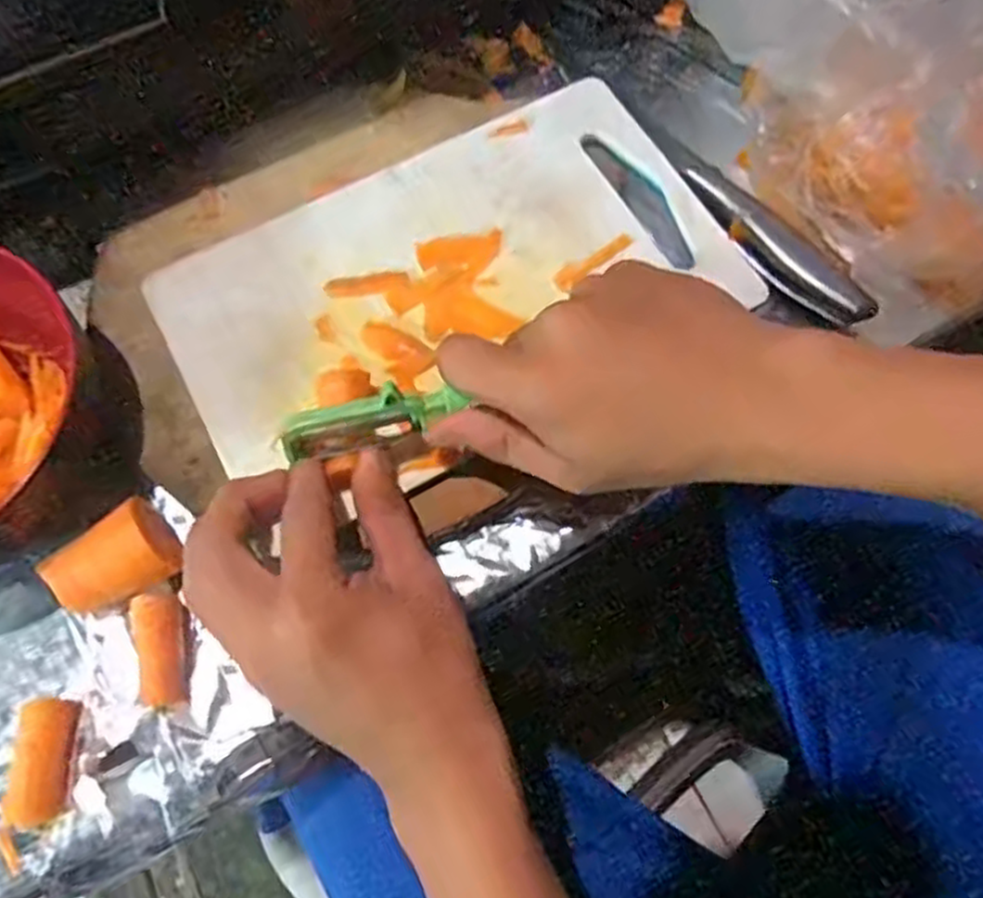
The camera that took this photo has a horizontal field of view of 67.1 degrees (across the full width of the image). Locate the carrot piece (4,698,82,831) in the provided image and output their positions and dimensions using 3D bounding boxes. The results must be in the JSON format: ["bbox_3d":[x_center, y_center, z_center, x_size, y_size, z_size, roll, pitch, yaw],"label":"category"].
[{"bbox_3d":[-0.168,0.117,0.278,0.016,0.012,0.044,-3,69,0],"label":"carrot piece"}]

